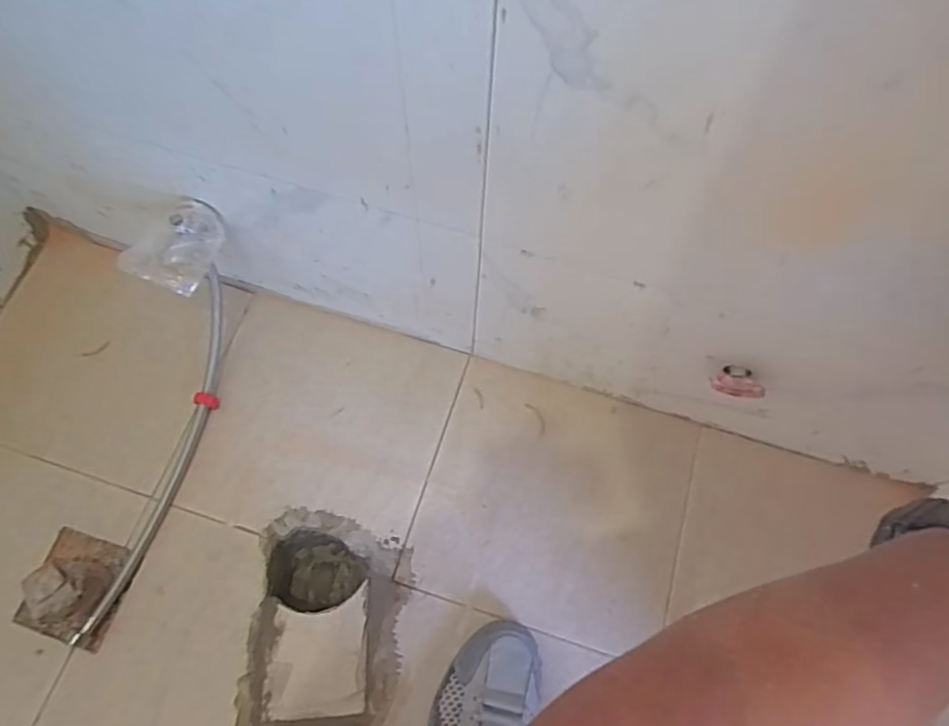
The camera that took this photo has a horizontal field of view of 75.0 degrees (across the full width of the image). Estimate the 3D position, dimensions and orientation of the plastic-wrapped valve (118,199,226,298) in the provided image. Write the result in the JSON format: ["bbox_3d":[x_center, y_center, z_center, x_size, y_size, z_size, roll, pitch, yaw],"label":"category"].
[{"bbox_3d":[-0.306,-0.123,0.635,0.074,0.055,0.096,25,84,-14],"label":"plastic-wrapped valve"}]

